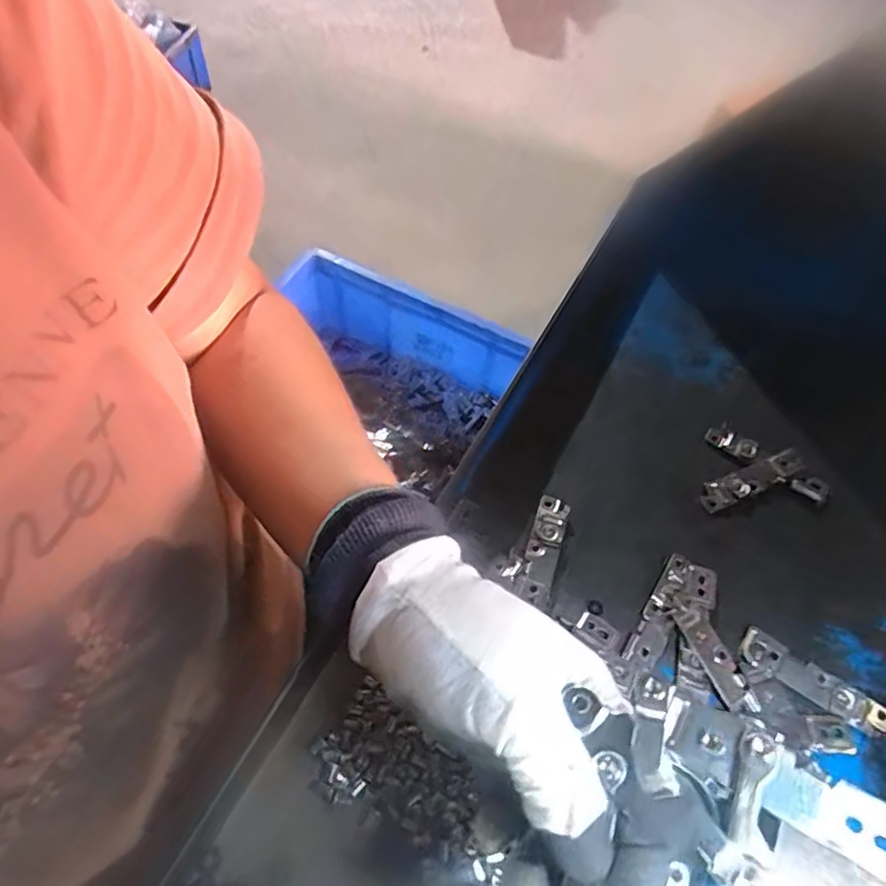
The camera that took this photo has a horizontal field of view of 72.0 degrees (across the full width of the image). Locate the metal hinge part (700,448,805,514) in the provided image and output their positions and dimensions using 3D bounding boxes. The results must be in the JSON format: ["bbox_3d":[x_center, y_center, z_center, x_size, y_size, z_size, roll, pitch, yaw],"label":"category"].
[{"bbox_3d":[0.218,0.025,0.430,0.082,0.008,0.019,-18,61,-15],"label":"metal hinge part"}]

